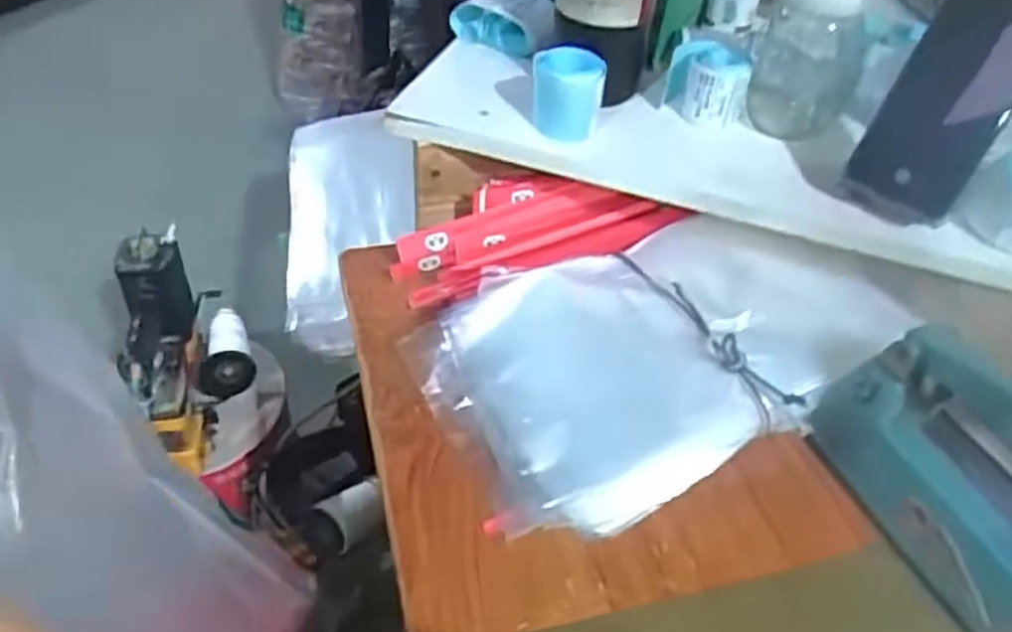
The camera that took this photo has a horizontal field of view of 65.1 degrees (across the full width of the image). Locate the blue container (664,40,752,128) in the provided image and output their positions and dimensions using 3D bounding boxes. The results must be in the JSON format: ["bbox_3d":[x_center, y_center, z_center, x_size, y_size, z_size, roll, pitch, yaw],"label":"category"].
[{"bbox_3d":[0.171,-0.198,0.678,0.063,0.051,0.062,13,45,8],"label":"blue container"}]

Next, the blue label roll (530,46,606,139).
[{"bbox_3d":[0.048,-0.179,0.642,0.055,0.055,0.053,5,44,0],"label":"blue label roll"}]

